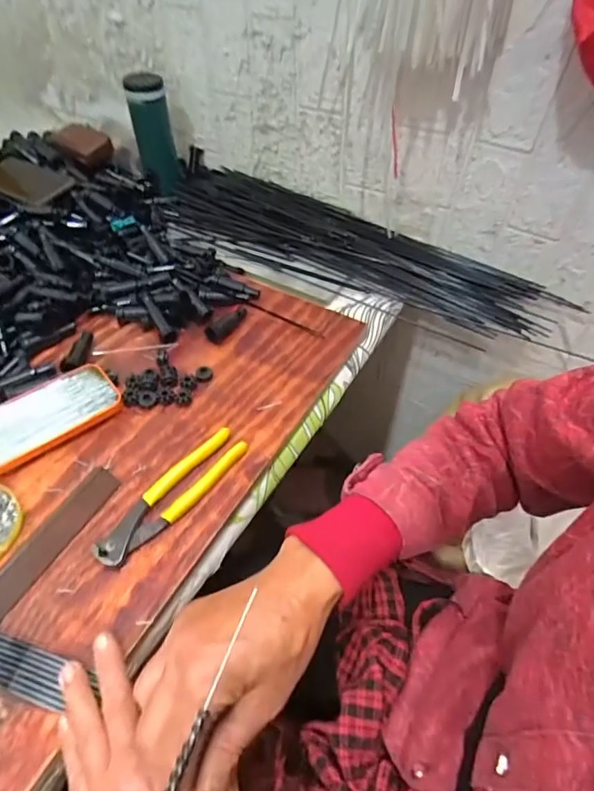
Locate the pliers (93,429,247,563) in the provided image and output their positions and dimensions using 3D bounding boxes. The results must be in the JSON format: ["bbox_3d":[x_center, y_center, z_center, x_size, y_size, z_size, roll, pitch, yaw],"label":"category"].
[{"bbox_3d":[-0.115,0.092,0.446,0.037,0.014,0.162,31,55,23],"label":"pliers"}]

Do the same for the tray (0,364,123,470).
[{"bbox_3d":[-0.259,0.019,0.490,0.142,0.020,0.072,-30,56,-24],"label":"tray"}]

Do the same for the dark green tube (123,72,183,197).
[{"bbox_3d":[-0.227,-0.412,0.755,0.067,0.151,0.060,7,49,5],"label":"dark green tube"}]

